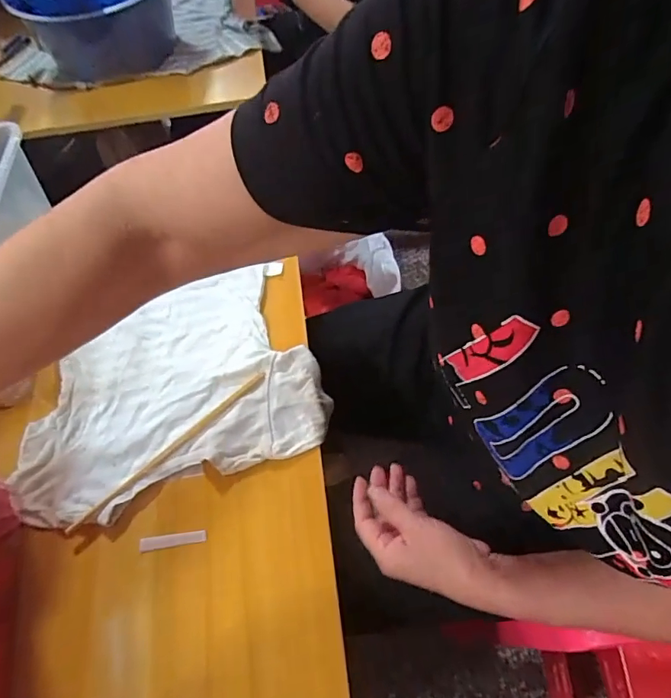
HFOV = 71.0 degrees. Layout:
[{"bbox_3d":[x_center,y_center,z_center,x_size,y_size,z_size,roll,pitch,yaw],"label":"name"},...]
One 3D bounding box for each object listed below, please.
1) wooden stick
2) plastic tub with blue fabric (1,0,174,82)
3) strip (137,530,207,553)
[{"bbox_3d":[-0.158,0.095,0.459,0.222,0.006,0.009,-40,66,-17],"label":"wooden stick"},{"bbox_3d":[-0.340,-0.496,0.679,0.213,0.108,0.219,-2,61,3],"label":"plastic tub with blue fabric"},{"bbox_3d":[-0.147,0.173,0.426,0.059,0.004,0.012,-10,61,-2],"label":"strip"}]

